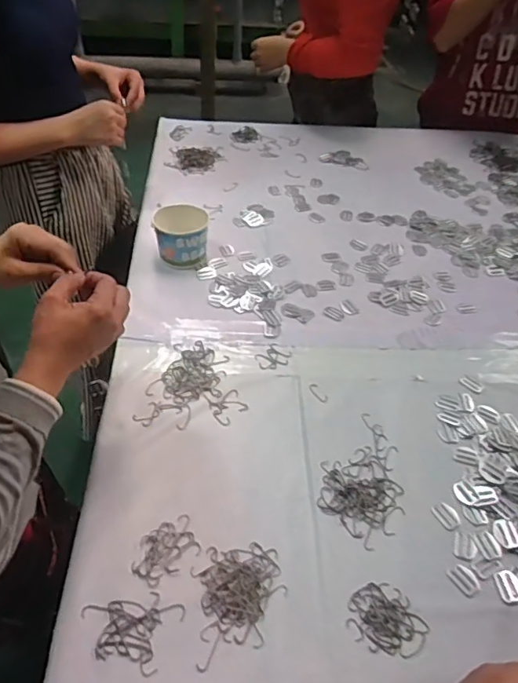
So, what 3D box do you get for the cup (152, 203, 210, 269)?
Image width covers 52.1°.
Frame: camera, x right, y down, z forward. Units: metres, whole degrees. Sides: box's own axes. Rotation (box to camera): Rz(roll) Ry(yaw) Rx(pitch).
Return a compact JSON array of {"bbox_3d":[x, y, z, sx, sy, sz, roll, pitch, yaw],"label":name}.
[{"bbox_3d":[-0.130,-0.175,0.896,0.086,0.075,0.082,3,46,-3],"label":"cup"}]

